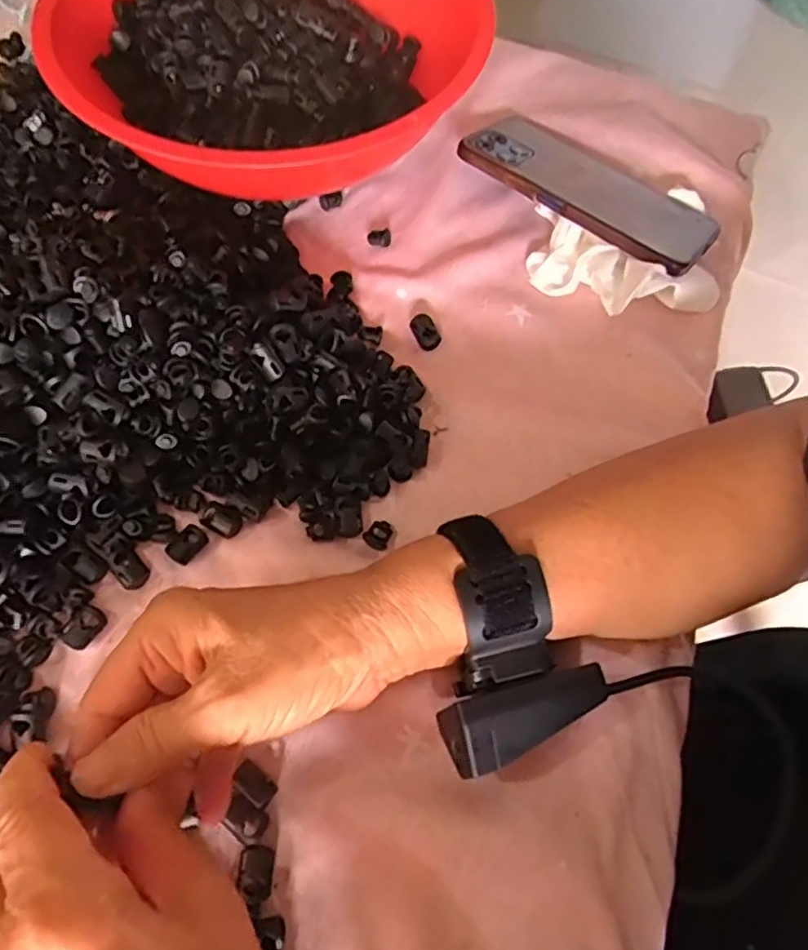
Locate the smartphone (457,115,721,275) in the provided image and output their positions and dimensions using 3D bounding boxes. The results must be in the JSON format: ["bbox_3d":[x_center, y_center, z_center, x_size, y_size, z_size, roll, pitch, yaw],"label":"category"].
[{"bbox_3d":[0.118,-0.183,0.413,0.160,0.011,0.084,40,55,15],"label":"smartphone"}]

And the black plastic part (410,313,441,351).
[{"bbox_3d":[0.012,-0.085,0.380,0.013,0.006,0.023,-24,69,-11],"label":"black plastic part"}]

